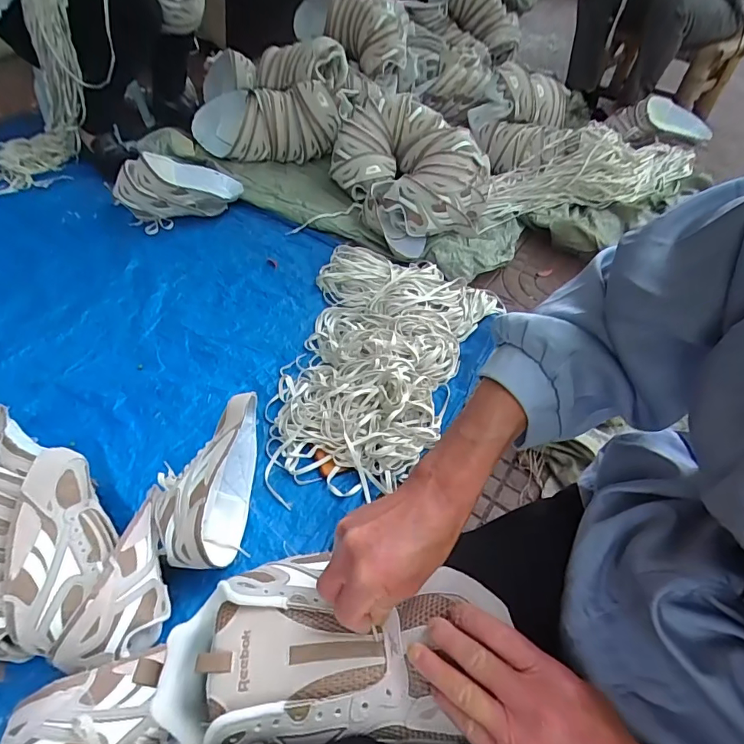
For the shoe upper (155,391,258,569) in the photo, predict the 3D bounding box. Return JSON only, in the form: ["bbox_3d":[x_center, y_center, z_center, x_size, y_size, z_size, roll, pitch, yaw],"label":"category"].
[{"bbox_3d":[-0.240,0.165,0.679,0.118,0.169,0.225,0,50,-5],"label":"shoe upper"}]

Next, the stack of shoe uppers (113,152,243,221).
[{"bbox_3d":[-0.503,-0.474,1.203,0.277,0.132,0.161,4,50,0],"label":"stack of shoe uppers"}]

